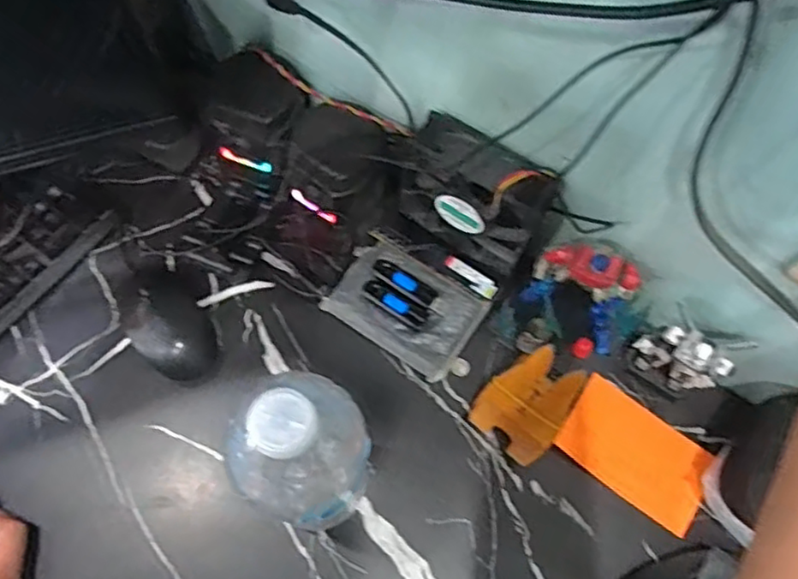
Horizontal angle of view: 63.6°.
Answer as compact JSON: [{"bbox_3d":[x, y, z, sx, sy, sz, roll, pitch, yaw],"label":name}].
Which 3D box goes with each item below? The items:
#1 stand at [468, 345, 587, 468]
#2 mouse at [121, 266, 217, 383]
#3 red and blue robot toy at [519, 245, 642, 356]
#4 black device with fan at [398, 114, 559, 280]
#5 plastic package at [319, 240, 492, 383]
[{"bbox_3d":[0.108,0.091,0.522,0.069,0.088,0.081,35,71,11],"label":"stand"},{"bbox_3d":[-0.205,0.027,0.563,0.064,0.030,0.110,-29,72,-13],"label":"mouse"},{"bbox_3d":[0.154,0.005,0.538,0.089,0.113,0.035,25,69,8],"label":"red and blue robot toy"},{"bbox_3d":[0.060,-0.077,0.547,0.125,0.118,0.045,30,70,10],"label":"black device with fan"},{"bbox_3d":[0.008,0.017,0.571,0.120,0.043,0.085,33,71,11],"label":"plastic package"}]

